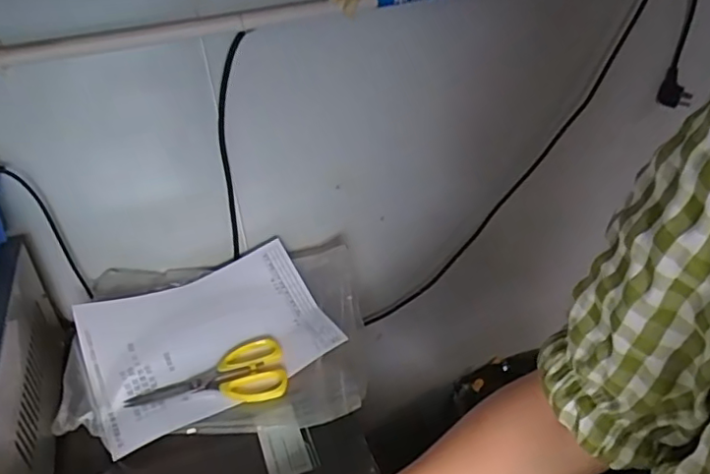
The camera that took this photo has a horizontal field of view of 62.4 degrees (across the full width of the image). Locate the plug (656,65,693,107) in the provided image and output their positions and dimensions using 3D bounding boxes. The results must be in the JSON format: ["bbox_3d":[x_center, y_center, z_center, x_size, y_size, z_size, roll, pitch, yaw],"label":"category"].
[{"bbox_3d":[0.528,-0.245,0.965,0.049,0.060,0.024,19,39,26],"label":"plug"}]

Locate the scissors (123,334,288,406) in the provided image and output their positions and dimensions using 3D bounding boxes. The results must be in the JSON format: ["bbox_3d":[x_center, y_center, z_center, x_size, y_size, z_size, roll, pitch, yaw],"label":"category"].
[{"bbox_3d":[-0.171,0.165,0.685,0.175,0.008,0.093,-13,37,-12],"label":"scissors"}]

